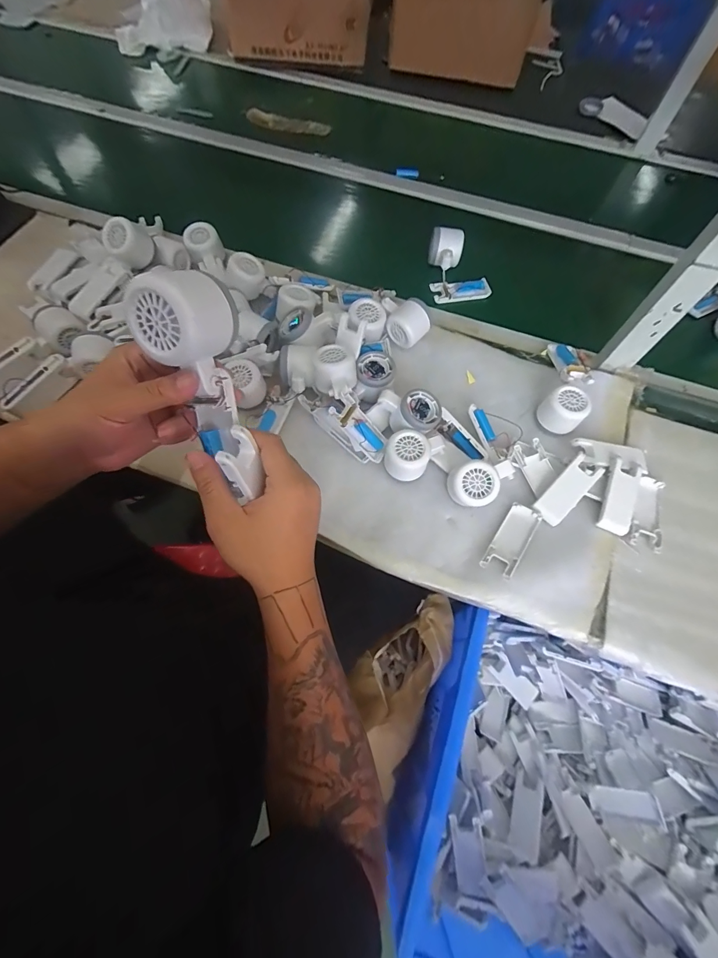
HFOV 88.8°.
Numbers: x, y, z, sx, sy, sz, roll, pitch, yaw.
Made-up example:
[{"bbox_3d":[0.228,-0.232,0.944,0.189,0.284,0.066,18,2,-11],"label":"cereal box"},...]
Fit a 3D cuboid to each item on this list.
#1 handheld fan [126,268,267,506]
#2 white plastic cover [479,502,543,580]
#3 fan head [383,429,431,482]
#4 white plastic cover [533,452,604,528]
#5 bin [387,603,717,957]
[{"bbox_3d":[-0.110,-0.065,0.279,0.066,0.161,0.056,-18,23,-9],"label":"handheld fan"},{"bbox_3d":[0.195,0.077,0.465,0.039,0.013,0.102,34,70,13],"label":"white plastic cover"},{"bbox_3d":[0.062,-0.031,0.494,0.059,0.051,0.059,-14,67,-7],"label":"fan head"},{"bbox_3d":[0.276,0.015,0.484,0.040,0.008,0.100,43,85,16],"label":"white plastic cover"},{"bbox_3d":[0.339,0.448,0.478,0.531,0.196,0.385,21,67,8],"label":"bin"}]

